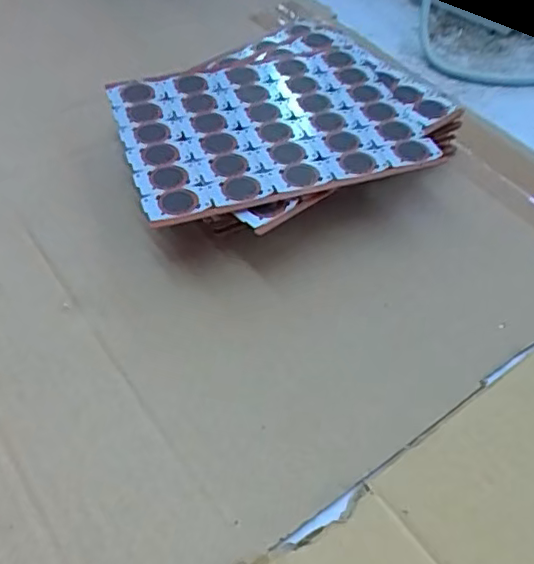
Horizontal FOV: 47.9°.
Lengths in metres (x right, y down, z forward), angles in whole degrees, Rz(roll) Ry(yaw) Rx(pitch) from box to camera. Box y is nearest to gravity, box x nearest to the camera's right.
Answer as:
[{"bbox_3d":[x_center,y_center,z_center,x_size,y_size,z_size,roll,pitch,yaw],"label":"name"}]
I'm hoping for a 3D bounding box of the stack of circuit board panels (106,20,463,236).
[{"bbox_3d":[0.007,-0.087,0.335,0.188,0.036,0.145,-22,54,-21],"label":"stack of circuit board panels"}]

